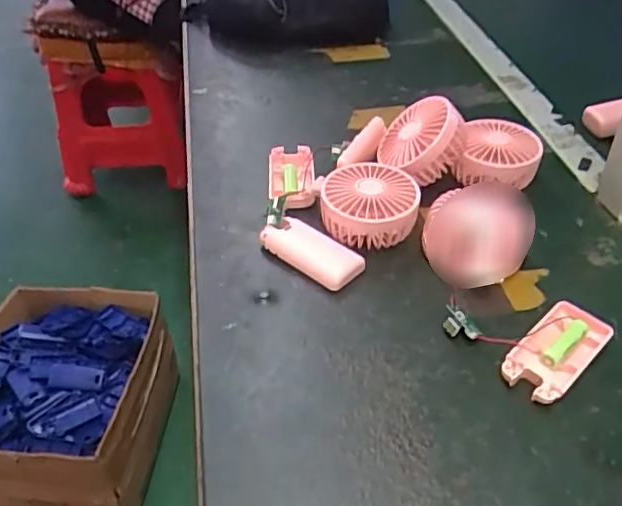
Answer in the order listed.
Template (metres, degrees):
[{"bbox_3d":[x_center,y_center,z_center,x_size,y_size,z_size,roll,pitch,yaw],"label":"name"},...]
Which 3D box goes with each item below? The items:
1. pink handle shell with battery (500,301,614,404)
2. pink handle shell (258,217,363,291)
[{"bbox_3d":[0.180,0.073,0.449,0.092,0.016,0.045,-33,51,-32],"label":"pink handle shell with battery"},{"bbox_3d":[0.000,-0.001,0.524,0.086,0.019,0.037,28,48,28],"label":"pink handle shell"}]

